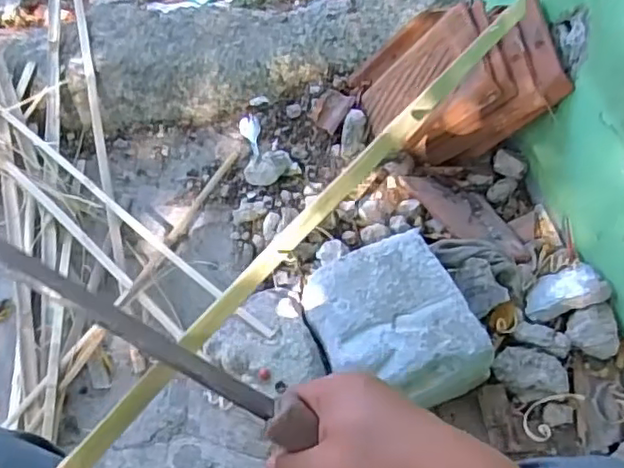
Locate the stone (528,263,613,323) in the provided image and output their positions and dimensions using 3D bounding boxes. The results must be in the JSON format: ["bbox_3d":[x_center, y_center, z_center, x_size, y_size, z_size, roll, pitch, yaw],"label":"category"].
[{"bbox_3d":[0.353,0.080,0.884,0.095,0.060,0.072,-8,56,-10],"label":"stone"}]

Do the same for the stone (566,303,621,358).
[{"bbox_3d":[0.382,0.133,0.850,0.054,0.037,0.068,2,55,-2],"label":"stone"}]

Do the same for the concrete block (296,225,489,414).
[{"bbox_3d":[0.108,0.120,0.850,0.192,0.073,0.230,-17,58,-15],"label":"concrete block"}]

